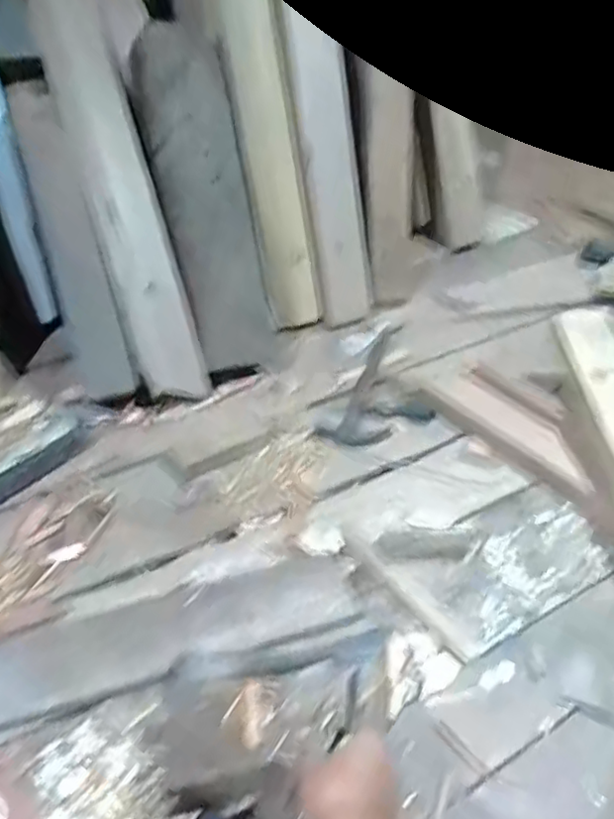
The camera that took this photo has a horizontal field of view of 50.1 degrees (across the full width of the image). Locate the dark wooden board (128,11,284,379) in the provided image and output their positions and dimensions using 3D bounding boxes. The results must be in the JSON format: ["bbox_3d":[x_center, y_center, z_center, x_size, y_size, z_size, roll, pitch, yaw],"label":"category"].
[{"bbox_3d":[-0.181,-0.348,1.138,0.189,0.578,0.063,-22,16,-32],"label":"dark wooden board"}]

